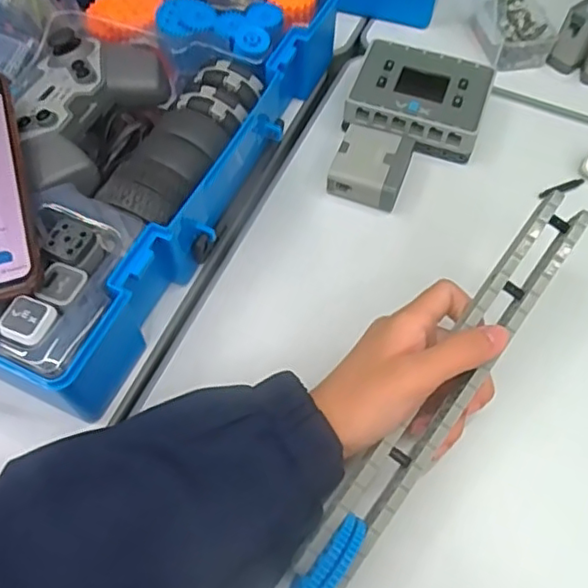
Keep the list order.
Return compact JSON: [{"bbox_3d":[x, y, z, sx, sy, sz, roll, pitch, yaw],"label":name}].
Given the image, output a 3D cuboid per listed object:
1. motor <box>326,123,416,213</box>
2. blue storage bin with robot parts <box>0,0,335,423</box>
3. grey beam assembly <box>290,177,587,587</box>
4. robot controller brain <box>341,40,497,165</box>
[{"bbox_3d":[0.055,-0.090,0.443,0.051,0.025,0.059,19,62,10],"label":"motor"},{"bbox_3d":[-0.150,-0.124,0.427,0.267,0.080,0.361,27,64,14],"label":"blue storage bin with robot parts"},{"bbox_3d":[0.084,0.048,0.329,0.032,0.040,0.265,33,75,16],"label":"grey beam assembly"},{"bbox_3d":[0.096,-0.147,0.470,0.097,0.034,0.078,17,62,9],"label":"robot controller brain"}]

